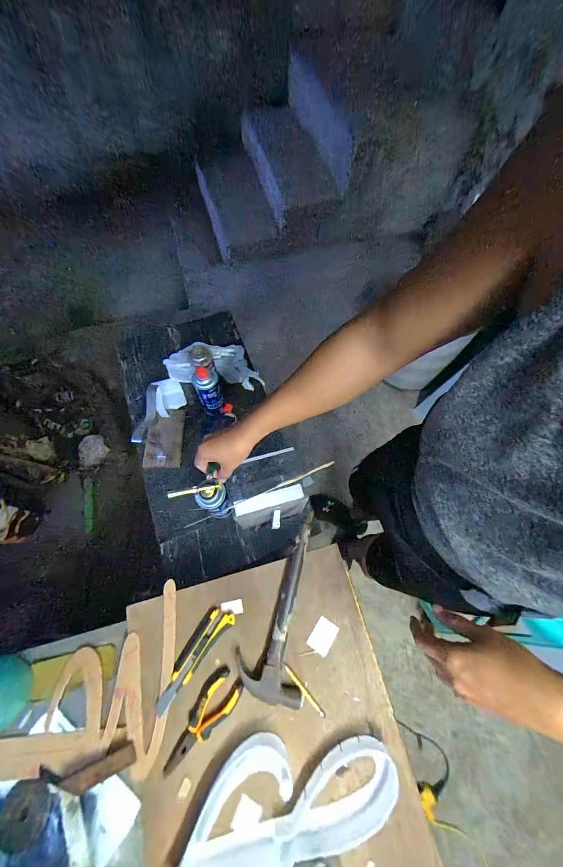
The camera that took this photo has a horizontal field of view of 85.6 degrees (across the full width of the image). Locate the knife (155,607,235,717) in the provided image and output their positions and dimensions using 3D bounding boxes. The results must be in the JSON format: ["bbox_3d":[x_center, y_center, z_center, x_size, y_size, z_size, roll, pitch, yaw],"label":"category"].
[{"bbox_3d":[-0.155,0.392,0.532,0.046,0.017,0.174,34,70,11],"label":"knife"}]

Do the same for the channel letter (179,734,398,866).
[{"bbox_3d":[0.009,0.549,0.452,0.326,0.032,0.137,-6,68,-5],"label":"channel letter"}]

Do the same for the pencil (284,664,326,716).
[{"bbox_3d":[0.038,0.443,0.525,0.009,0.009,0.100,-38,74,-16],"label":"pencil"}]

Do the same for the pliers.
[{"bbox_3d":[-0.130,0.476,0.502,0.057,0.014,0.157,34,70,11],"label":"pliers"}]

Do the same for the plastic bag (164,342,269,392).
[{"bbox_3d":[-0.207,-0.221,0.975,0.315,0.043,0.137,7,87,-4],"label":"plastic bag"}]

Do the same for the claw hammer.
[{"bbox_3d":[0.000,0.304,0.561,0.108,0.030,0.308,10,67,1],"label":"claw hammer"}]

